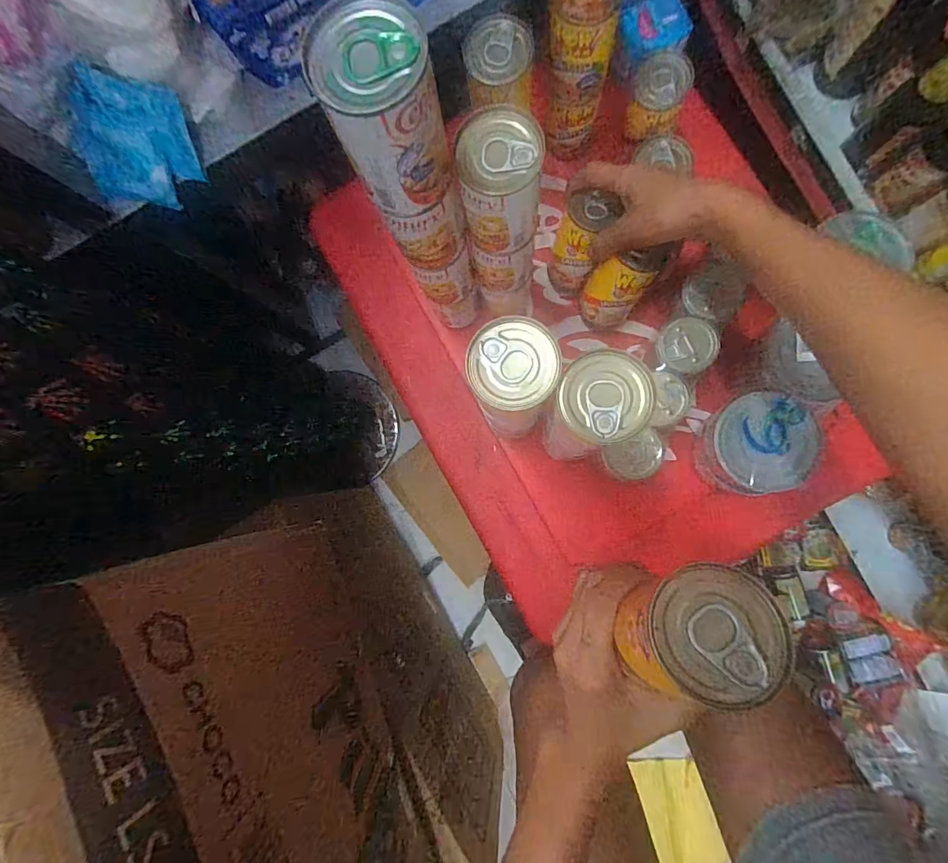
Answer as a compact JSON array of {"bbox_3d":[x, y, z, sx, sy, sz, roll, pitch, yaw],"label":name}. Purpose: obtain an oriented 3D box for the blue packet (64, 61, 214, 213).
[{"bbox_3d":[-0.320,-0.269,0.436,0.102,0.108,0.025,5,47,-7],"label":"blue packet"}]

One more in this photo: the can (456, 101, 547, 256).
[{"bbox_3d":[0.018,-0.158,0.302,0.049,0.074,0.051,0,86,6],"label":"can"}]

